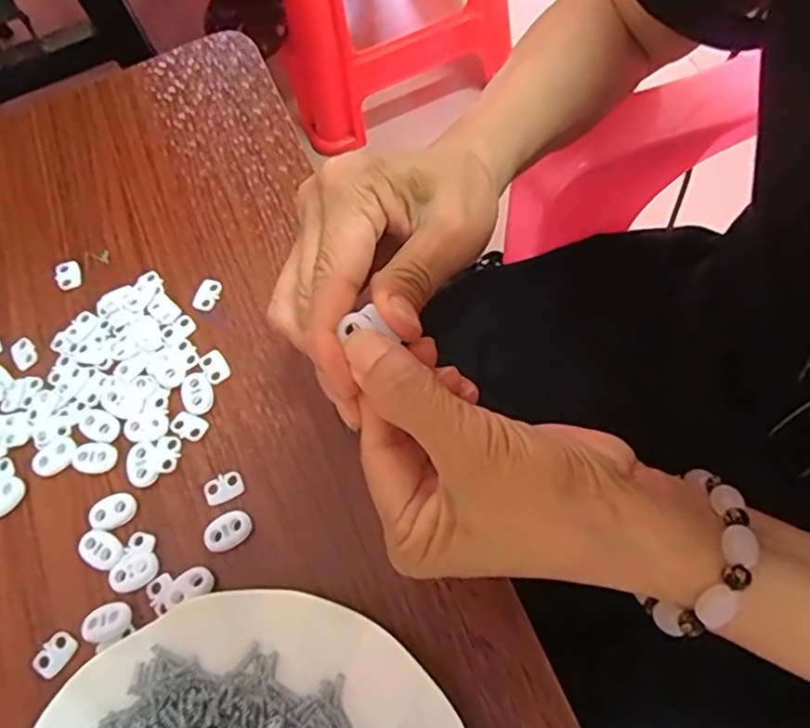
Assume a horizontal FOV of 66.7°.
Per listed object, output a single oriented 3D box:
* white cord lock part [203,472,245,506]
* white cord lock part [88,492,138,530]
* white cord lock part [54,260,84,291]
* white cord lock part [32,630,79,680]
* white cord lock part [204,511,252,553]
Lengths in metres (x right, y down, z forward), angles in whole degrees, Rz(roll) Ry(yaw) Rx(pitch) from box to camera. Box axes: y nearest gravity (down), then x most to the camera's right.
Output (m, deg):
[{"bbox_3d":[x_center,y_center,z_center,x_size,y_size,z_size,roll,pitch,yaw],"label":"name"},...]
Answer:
[{"bbox_3d":[-0.089,0.060,0.299,0.019,0.004,0.013,-27,66,-6],"label":"white cord lock part"},{"bbox_3d":[-0.143,0.071,0.299,0.022,0.004,0.015,-29,66,-6],"label":"white cord lock part"},{"bbox_3d":[-0.200,-0.053,0.364,0.015,0.004,0.018,-28,66,-6],"label":"white cord lock part"},{"bbox_3d":[-0.159,0.132,0.279,0.014,0.004,0.020,32,73,19],"label":"white cord lock part"},{"bbox_3d":[-0.084,0.079,0.290,0.023,0.004,0.016,-26,66,-5],"label":"white cord lock part"}]

